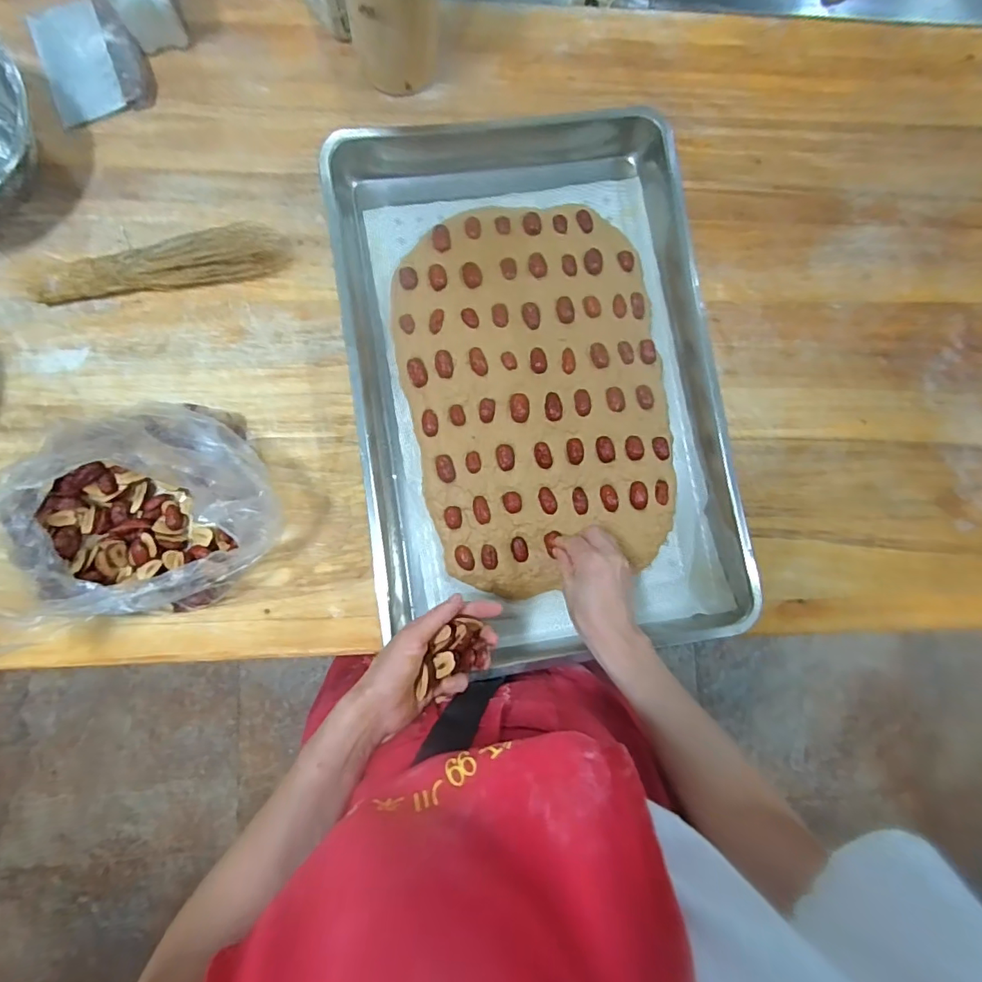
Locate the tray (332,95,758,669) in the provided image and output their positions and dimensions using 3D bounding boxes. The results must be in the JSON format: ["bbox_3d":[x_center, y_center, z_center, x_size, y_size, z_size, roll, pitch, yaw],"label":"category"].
[{"bbox_3d":[0.051,-0.123,0.555,0.387,0.053,0.591,-8,84,-6],"label":"tray"}]

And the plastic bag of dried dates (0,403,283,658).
[{"bbox_3d":[-0.352,0.025,0.457,0.276,0.157,0.189,-23,85,-8],"label":"plastic bag of dried dates"}]

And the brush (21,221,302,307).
[{"bbox_3d":[-0.361,-0.249,0.541,0.278,0.047,0.059,-7,83,-6],"label":"brush"}]

